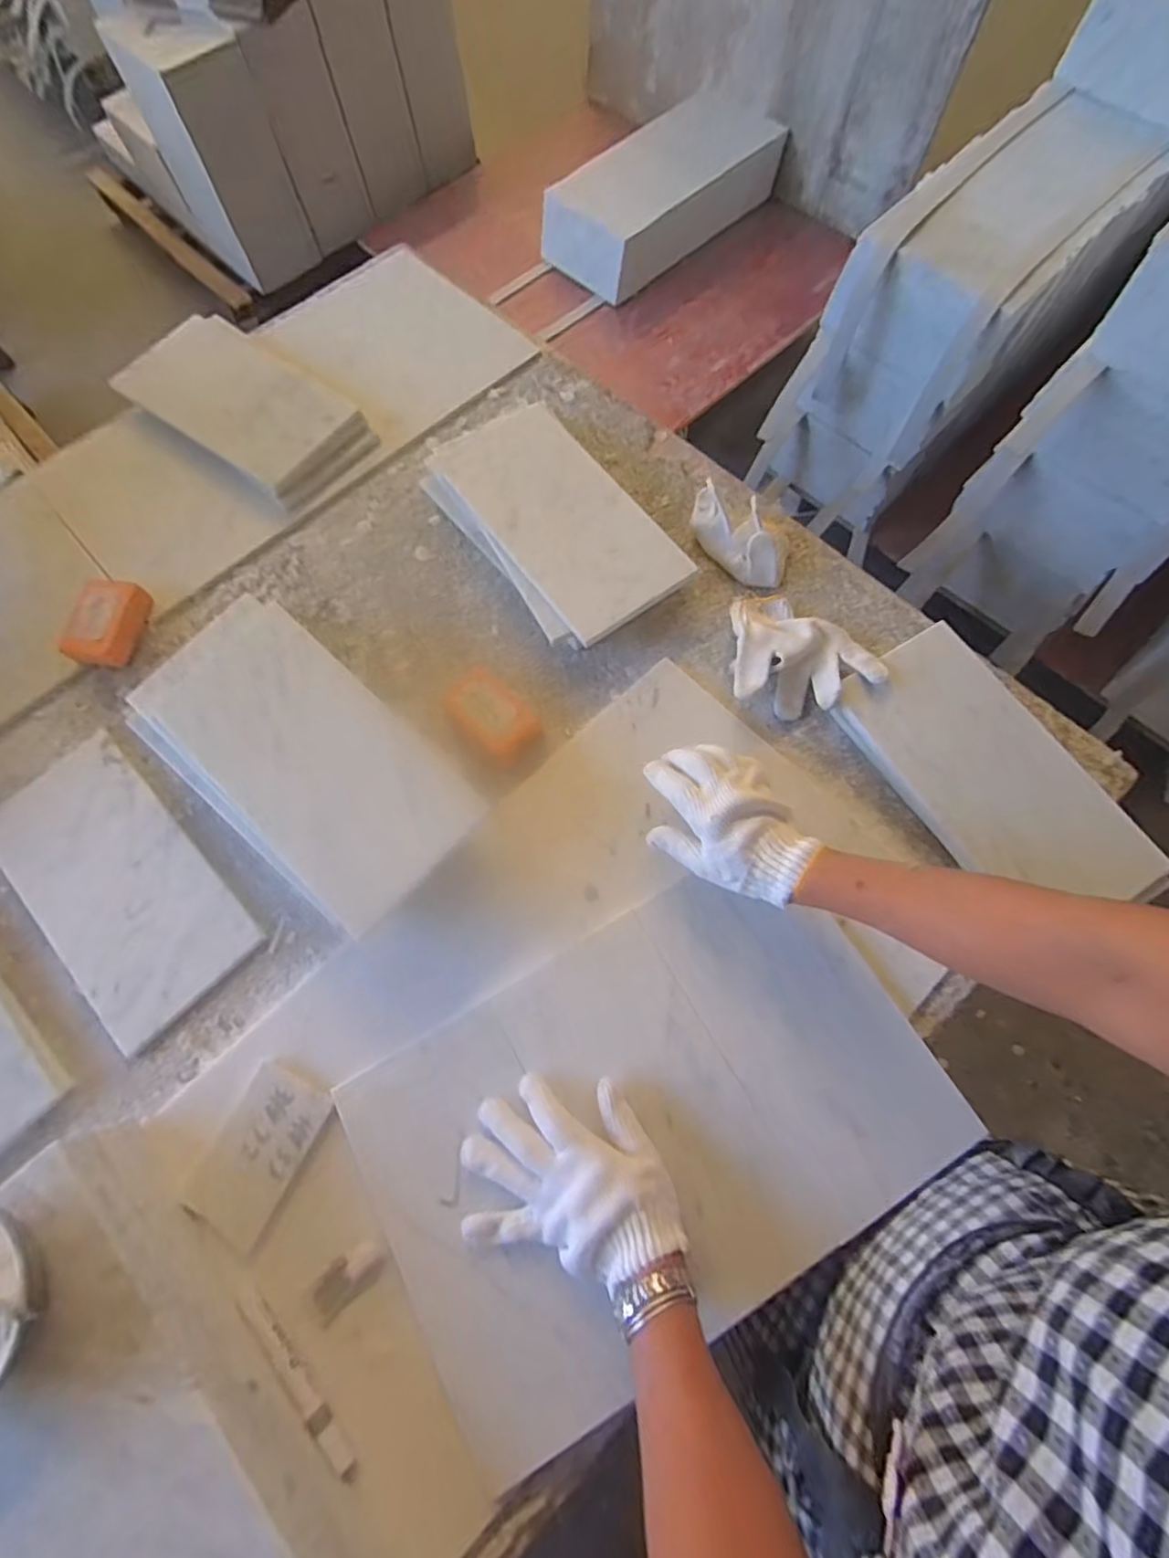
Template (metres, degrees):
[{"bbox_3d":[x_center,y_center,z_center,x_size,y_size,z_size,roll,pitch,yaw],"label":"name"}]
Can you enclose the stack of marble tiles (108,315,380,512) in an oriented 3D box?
[{"bbox_3d":[-0.424,-0.468,0.777,0.320,0.033,0.166,37,74,13],"label":"stack of marble tiles"}]

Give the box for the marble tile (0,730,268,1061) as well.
[{"bbox_3d":[-0.455,0.099,0.604,0.147,0.018,0.299,-42,75,-14],"label":"marble tile"}]

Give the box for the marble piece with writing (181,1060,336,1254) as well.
[{"bbox_3d":[-0.273,0.310,0.518,0.078,0.009,0.120,25,72,9],"label":"marble piece with writing"}]

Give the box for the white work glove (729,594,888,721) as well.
[{"bbox_3d":[0.227,-0.135,0.652,0.143,0.046,0.142,2,70,1],"label":"white work glove"}]

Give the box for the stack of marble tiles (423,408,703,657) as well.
[{"bbox_3d":[-0.036,-0.293,0.705,0.172,0.041,0.321,-33,73,-11],"label":"stack of marble tiles"}]

